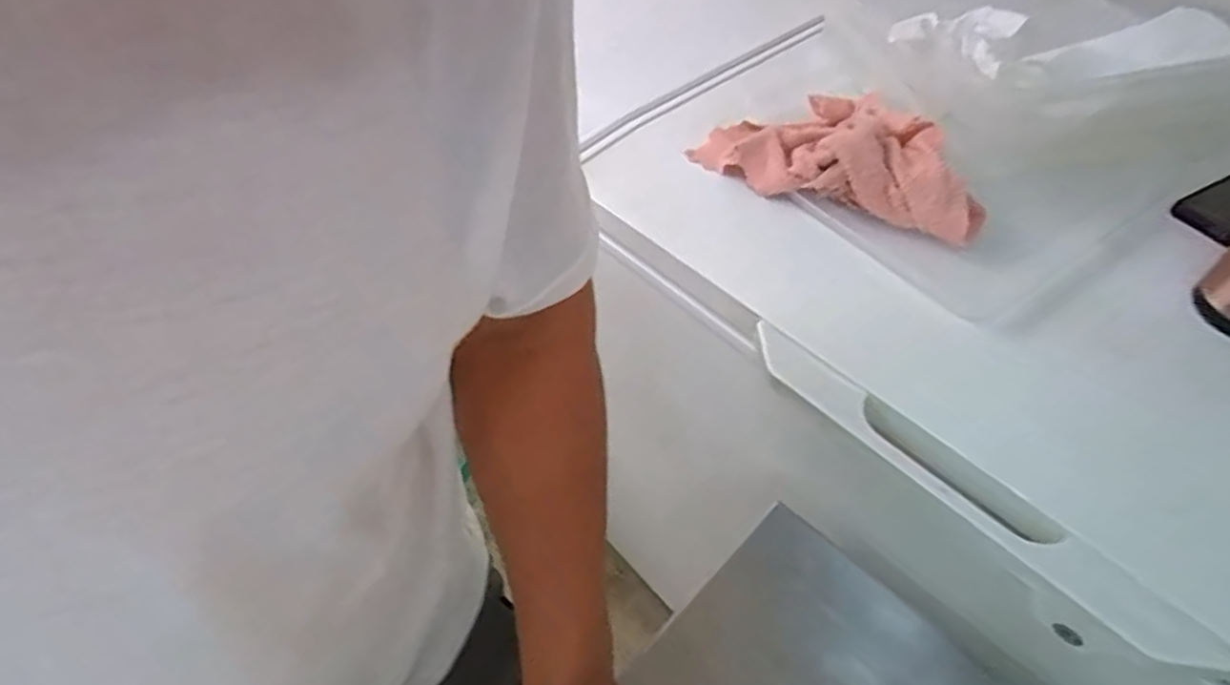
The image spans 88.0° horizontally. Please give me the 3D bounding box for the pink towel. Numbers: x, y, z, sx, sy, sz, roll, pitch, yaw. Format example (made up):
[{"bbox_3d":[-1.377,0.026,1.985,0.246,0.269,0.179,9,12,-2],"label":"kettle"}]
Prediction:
[{"bbox_3d":[0.198,-0.171,0.550,0.238,0.049,0.127,24,53,18],"label":"pink towel"}]

